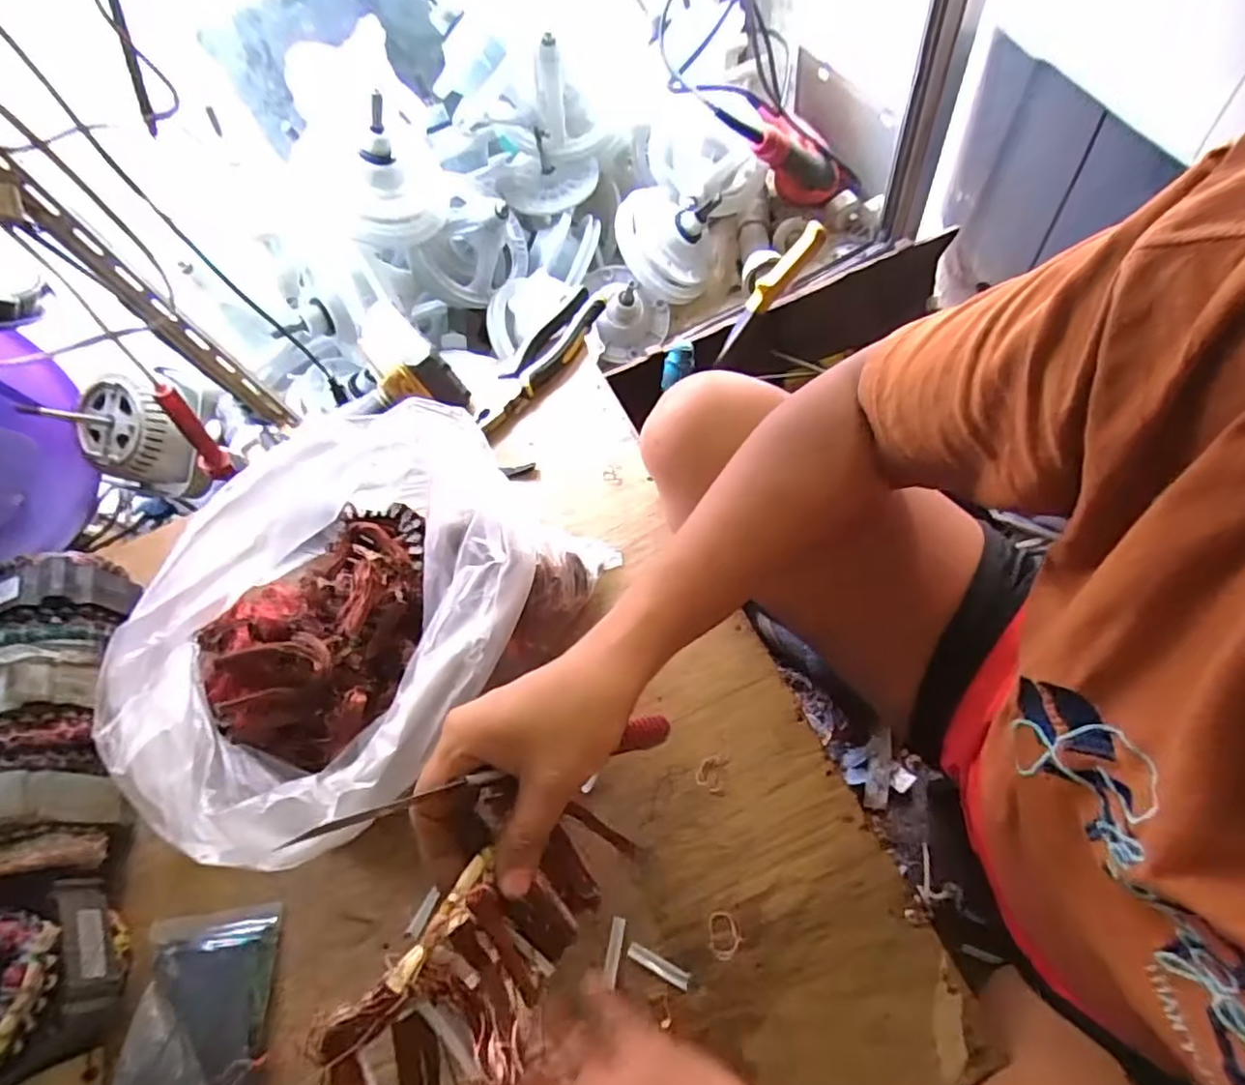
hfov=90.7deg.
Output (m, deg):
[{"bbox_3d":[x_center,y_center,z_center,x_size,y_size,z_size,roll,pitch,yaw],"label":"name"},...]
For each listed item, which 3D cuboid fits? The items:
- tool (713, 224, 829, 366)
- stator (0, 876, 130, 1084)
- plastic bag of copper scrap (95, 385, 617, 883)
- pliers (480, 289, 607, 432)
[{"bbox_3d":[0.159,-0.274,0.680,0.031,0.168,0.018,0,52,-45],"label":"tool"},{"bbox_3d":[-0.408,0.297,0.409,0.107,0.074,0.103,-4,65,9],"label":"stator"},{"bbox_3d":[-0.176,0.051,0.426,0.202,0.152,0.294,28,73,21],"label":"plastic bag of copper scrap"},{"bbox_3d":[-0.084,-0.184,0.612,0.058,0.028,0.176,23,71,19],"label":"pliers"}]

